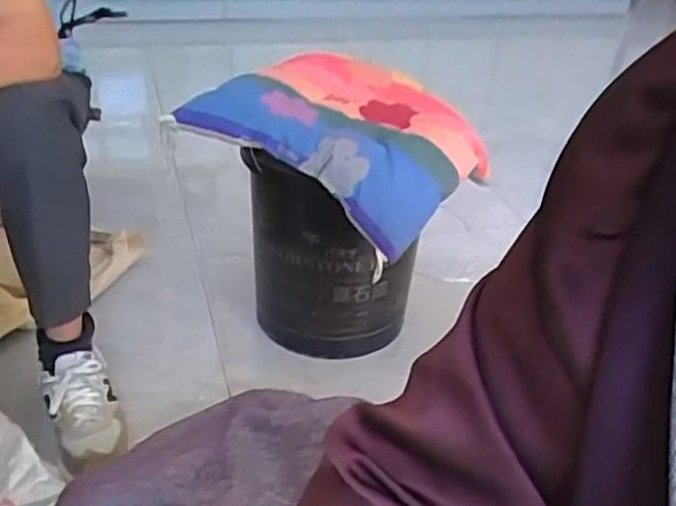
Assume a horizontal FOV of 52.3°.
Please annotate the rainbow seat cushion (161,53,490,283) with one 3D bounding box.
[{"bbox_3d":[0.011,-0.190,1.156,0.440,0.144,0.365,18,35,20],"label":"rainbow seat cushion"}]

